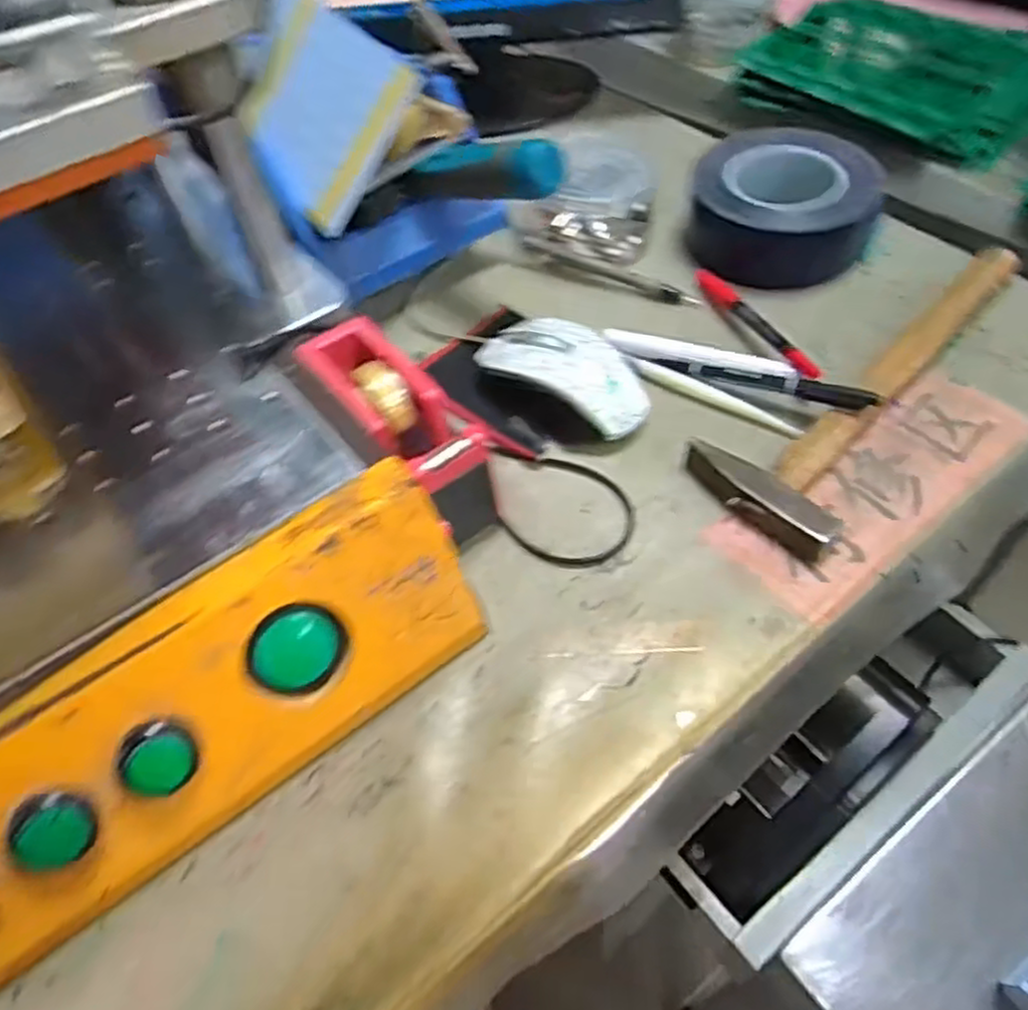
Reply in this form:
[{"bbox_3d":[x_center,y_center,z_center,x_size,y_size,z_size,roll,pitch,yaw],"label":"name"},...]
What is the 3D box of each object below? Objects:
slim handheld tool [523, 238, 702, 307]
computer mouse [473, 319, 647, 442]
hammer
[{"bbox_3d":[0.071,-0.172,0.560,0.141,0.013,0.011,26,59,22],"label":"slim handheld tool"},{"bbox_3d":[0.031,-0.084,0.477,0.116,0.040,0.064,36,63,27],"label":"computer mouse"},{"bbox_3d":[0.219,-0.086,0.475,0.089,0.019,0.292,33,62,26],"label":"hammer"}]

